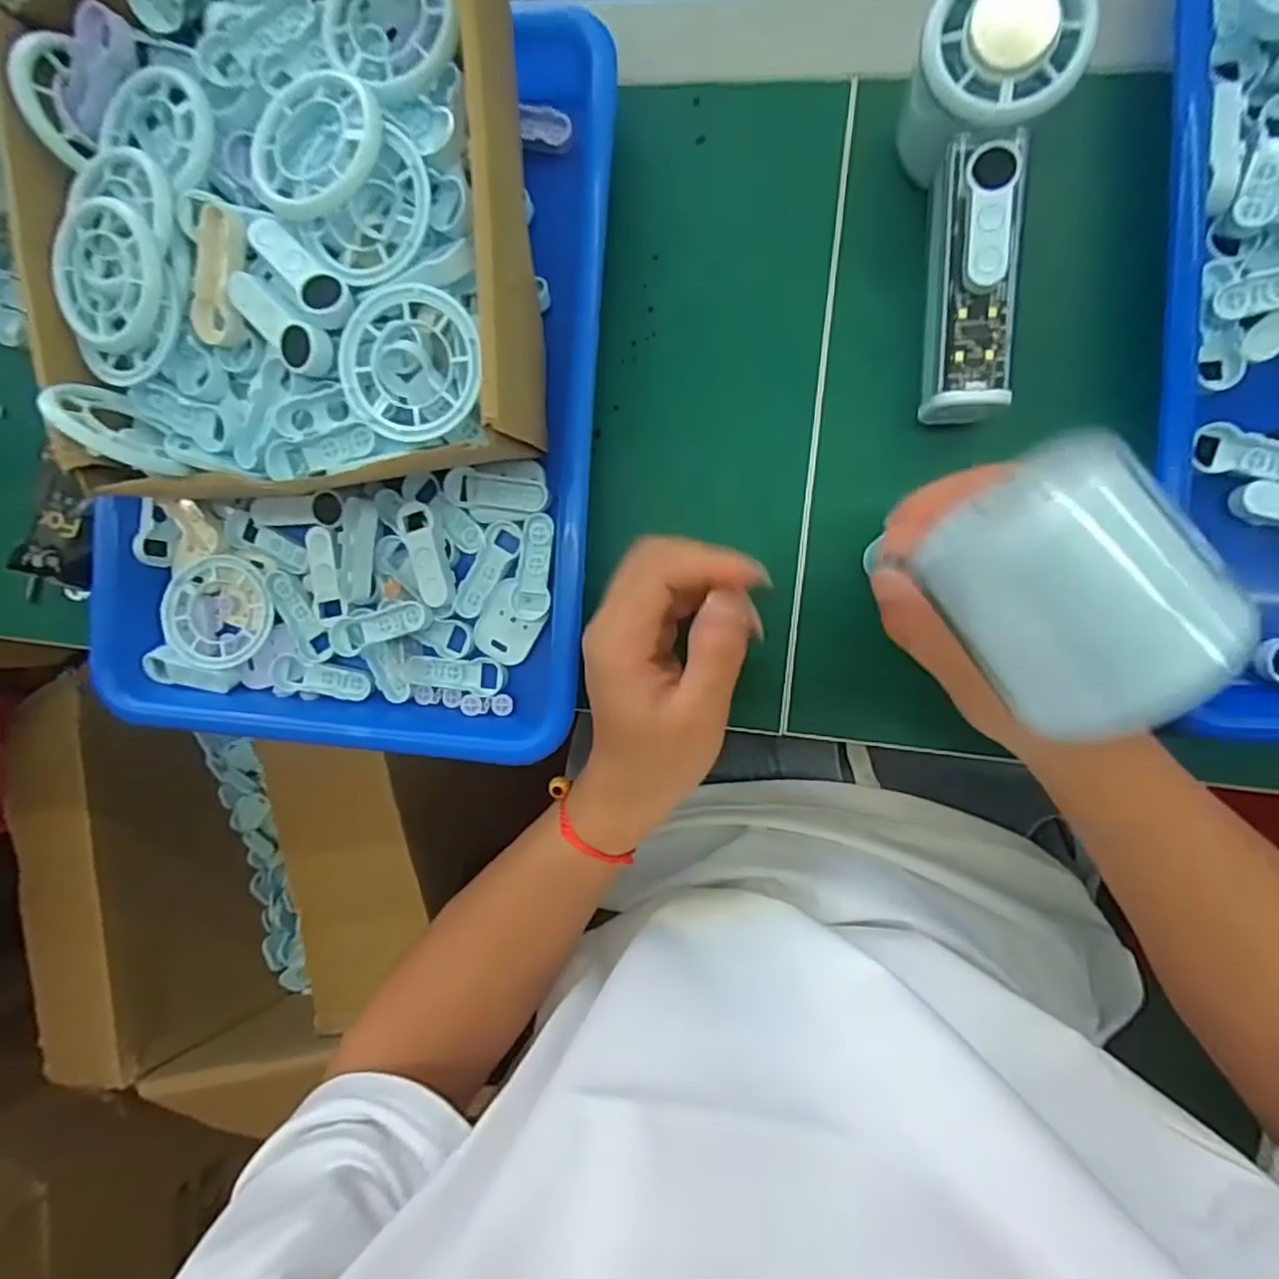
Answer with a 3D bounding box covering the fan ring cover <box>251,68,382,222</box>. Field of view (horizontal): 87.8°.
[{"bbox_3d":[-0.121,-0.189,0.252,0.053,0.010,0.053,0,91,10],"label":"fan ring cover"}]

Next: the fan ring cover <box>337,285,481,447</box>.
[{"bbox_3d":[-0.089,-0.110,0.261,0.054,0.014,0.057,-24,87,9],"label":"fan ring cover"}]

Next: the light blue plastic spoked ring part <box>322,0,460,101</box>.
[{"bbox_3d":[-0.096,-0.238,0.254,0.050,0.011,0.058,-43,84,8],"label":"light blue plastic spoked ring part"}]

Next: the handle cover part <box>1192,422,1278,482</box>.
[{"bbox_3d":[0.250,-0.074,0.267,0.045,0.008,0.018,13,93,9],"label":"handle cover part"}]

